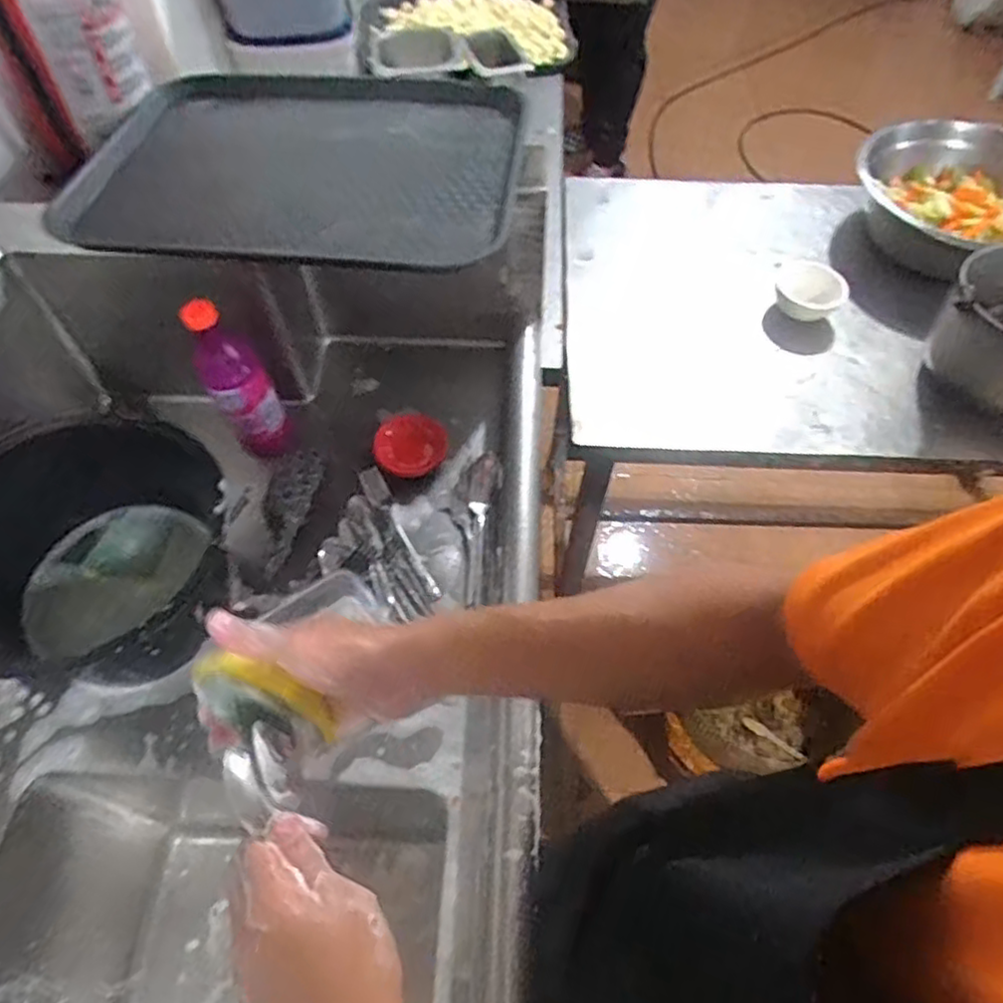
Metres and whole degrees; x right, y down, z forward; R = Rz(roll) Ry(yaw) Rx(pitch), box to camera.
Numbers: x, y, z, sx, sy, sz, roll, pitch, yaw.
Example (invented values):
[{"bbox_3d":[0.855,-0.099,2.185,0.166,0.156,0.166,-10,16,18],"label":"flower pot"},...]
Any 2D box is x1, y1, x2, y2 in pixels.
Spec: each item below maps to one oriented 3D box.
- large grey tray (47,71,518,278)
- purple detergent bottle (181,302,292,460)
[{"bbox_3d":[-0.198,-0.366,0.719,0.415,0.045,0.355,4,56,1],"label":"large grey tray"},{"bbox_3d":[-0.294,-0.130,0.772,0.071,0.211,0.054,-23,60,-15],"label":"purple detergent bottle"}]

